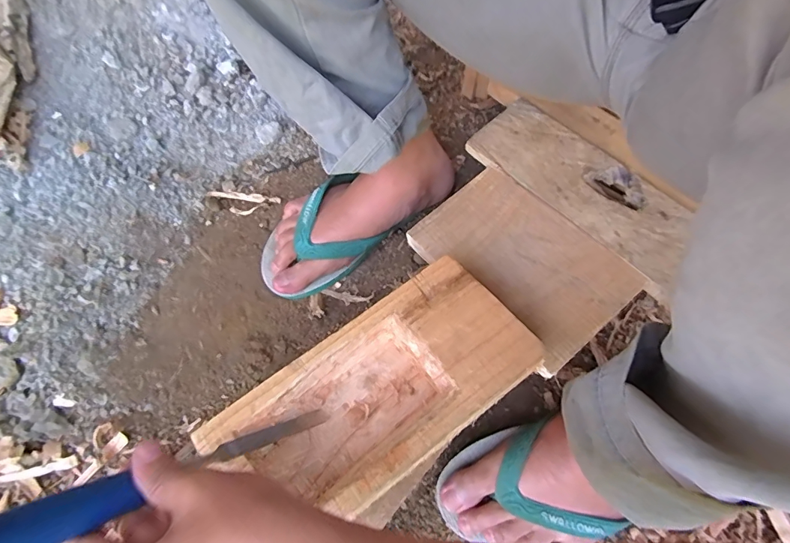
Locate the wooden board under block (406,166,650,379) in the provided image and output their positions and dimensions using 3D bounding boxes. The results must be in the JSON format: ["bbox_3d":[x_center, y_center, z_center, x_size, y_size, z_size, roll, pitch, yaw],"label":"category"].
[{"bbox_3d":[0.121,-0.014,0.428,0.126,0.024,0.190,-34,64,-20],"label":"wooden board under block"}]

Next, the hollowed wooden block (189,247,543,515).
[{"bbox_3d":[-0.019,0.100,0.352,0.258,0.060,0.122,-32,63,-19],"label":"hollowed wooden block"}]

